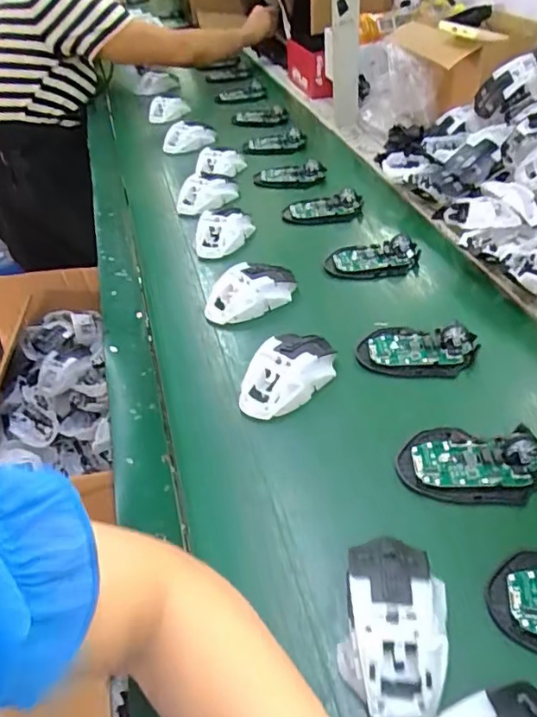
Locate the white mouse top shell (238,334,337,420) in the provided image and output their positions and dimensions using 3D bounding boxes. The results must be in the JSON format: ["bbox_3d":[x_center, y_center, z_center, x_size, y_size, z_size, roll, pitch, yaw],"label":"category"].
[{"bbox_3d":[0.019,0.013,0.556,0.062,0.040,0.113,29,52,35],"label":"white mouse top shell"}]

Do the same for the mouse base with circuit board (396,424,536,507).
[{"bbox_3d":[0.166,0.080,0.460,0.113,0.024,0.067,5,41,14],"label":"mouse base with circuit board"}]

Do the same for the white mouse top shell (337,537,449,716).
[{"bbox_3d":[0.081,0.167,0.367,0.063,0.033,0.118,4,41,12],"label":"white mouse top shell"}]

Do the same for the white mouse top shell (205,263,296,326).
[{"bbox_3d":[-0.020,-0.078,0.667,0.110,0.043,0.059,-22,42,-18],"label":"white mouse top shell"}]

